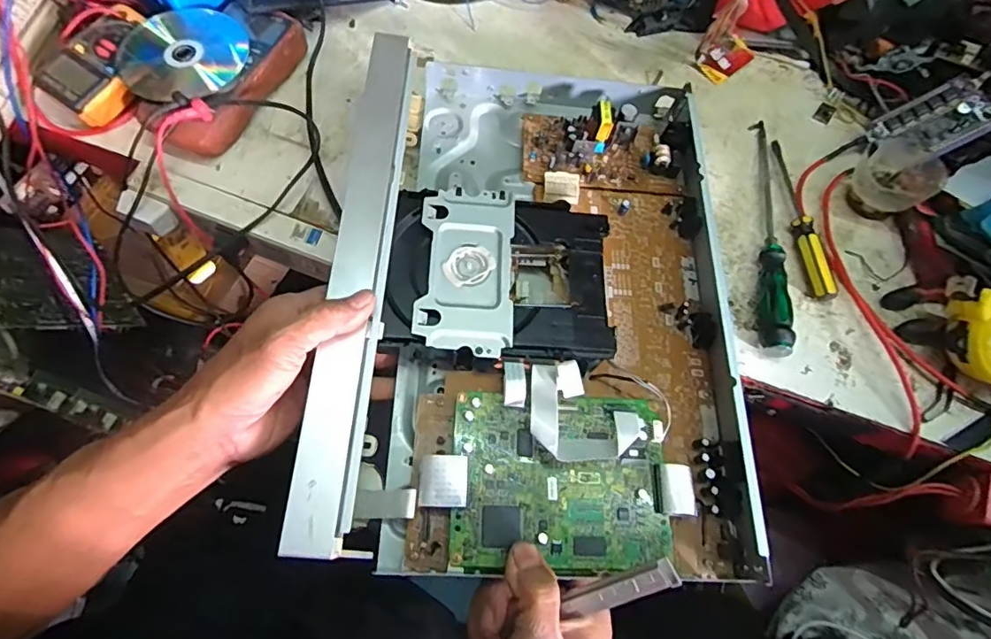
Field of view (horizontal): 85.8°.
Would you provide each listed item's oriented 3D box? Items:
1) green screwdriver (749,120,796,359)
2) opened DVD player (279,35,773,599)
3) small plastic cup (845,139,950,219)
[{"bbox_3d":[0.250,-0.083,0.473,0.031,0.022,0.252,9,66,3],"label":"green screwdriver"},{"bbox_3d":[0.044,-0.032,0.410,0.308,0.066,0.414,4,66,1],"label":"opened DVD player"},{"bbox_3d":[0.357,-0.127,0.481,0.068,0.043,0.065,0,66,-1],"label":"small plastic cup"}]

